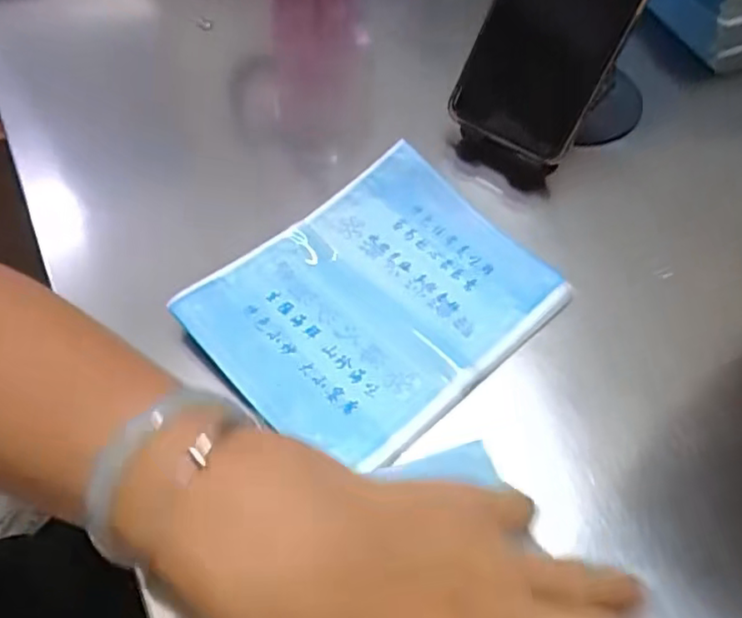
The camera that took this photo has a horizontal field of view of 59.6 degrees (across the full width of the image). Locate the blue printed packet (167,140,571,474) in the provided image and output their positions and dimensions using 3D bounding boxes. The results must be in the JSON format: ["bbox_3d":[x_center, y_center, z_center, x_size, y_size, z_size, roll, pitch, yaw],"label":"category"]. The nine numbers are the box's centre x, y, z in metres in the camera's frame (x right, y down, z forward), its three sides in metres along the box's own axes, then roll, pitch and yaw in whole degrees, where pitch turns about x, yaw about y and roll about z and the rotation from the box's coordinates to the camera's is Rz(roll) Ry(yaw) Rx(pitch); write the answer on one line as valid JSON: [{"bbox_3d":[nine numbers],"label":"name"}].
[{"bbox_3d":[0.003,-0.005,0.319,0.157,0.017,0.123,-37,63,-24],"label":"blue printed packet"}]

